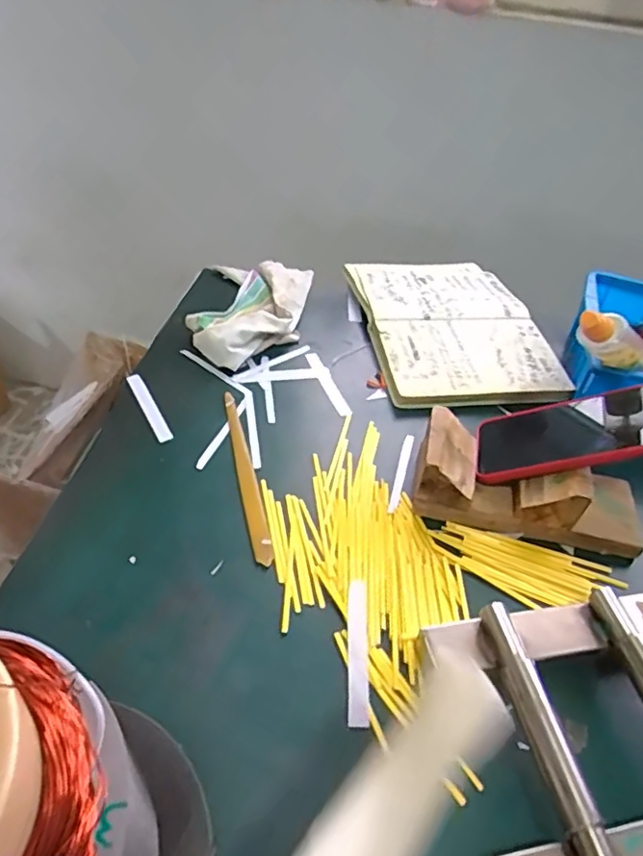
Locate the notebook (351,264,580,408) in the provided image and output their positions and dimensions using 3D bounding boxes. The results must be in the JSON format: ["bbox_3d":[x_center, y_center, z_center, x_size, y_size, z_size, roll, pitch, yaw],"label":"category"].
[{"bbox_3d":[0.161,-0.130,0.743,0.211,0.034,0.283,-5,45,-12],"label":"notebook"}]

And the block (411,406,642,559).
[{"bbox_3d":[0.191,0.050,0.536,0.204,0.068,0.078,11,44,5],"label":"block"}]

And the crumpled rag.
[{"bbox_3d":[-0.091,-0.154,0.740,0.133,0.041,0.228,7,44,1],"label":"crumpled rag"}]

